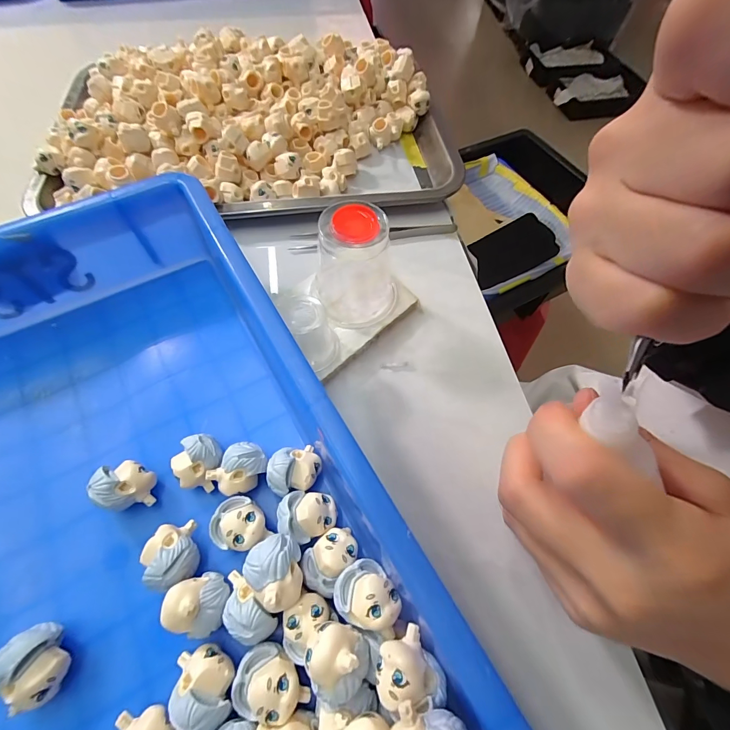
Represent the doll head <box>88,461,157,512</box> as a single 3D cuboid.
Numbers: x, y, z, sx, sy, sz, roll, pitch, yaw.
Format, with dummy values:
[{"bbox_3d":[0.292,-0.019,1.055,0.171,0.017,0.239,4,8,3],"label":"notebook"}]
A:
[{"bbox_3d":[-0.120,0.061,0.184,0.023,0.023,0.022,-14,64,-11],"label":"doll head"}]

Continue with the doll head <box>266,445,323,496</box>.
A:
[{"bbox_3d":[-0.037,0.055,0.192,0.027,0.024,0.022,-16,64,-11],"label":"doll head"}]

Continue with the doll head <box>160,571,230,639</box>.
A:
[{"bbox_3d":[-0.072,0.105,0.160,0.023,0.031,0.023,3,62,-2],"label":"doll head"}]

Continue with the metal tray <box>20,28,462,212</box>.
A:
[{"bbox_3d":[-0.099,-0.220,0.322,0.337,0.040,0.216,-6,72,-12],"label":"metal tray"}]

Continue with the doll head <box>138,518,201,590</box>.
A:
[{"bbox_3d":[-0.089,0.088,0.171,0.018,0.025,0.026,-16,64,-11],"label":"doll head"}]

